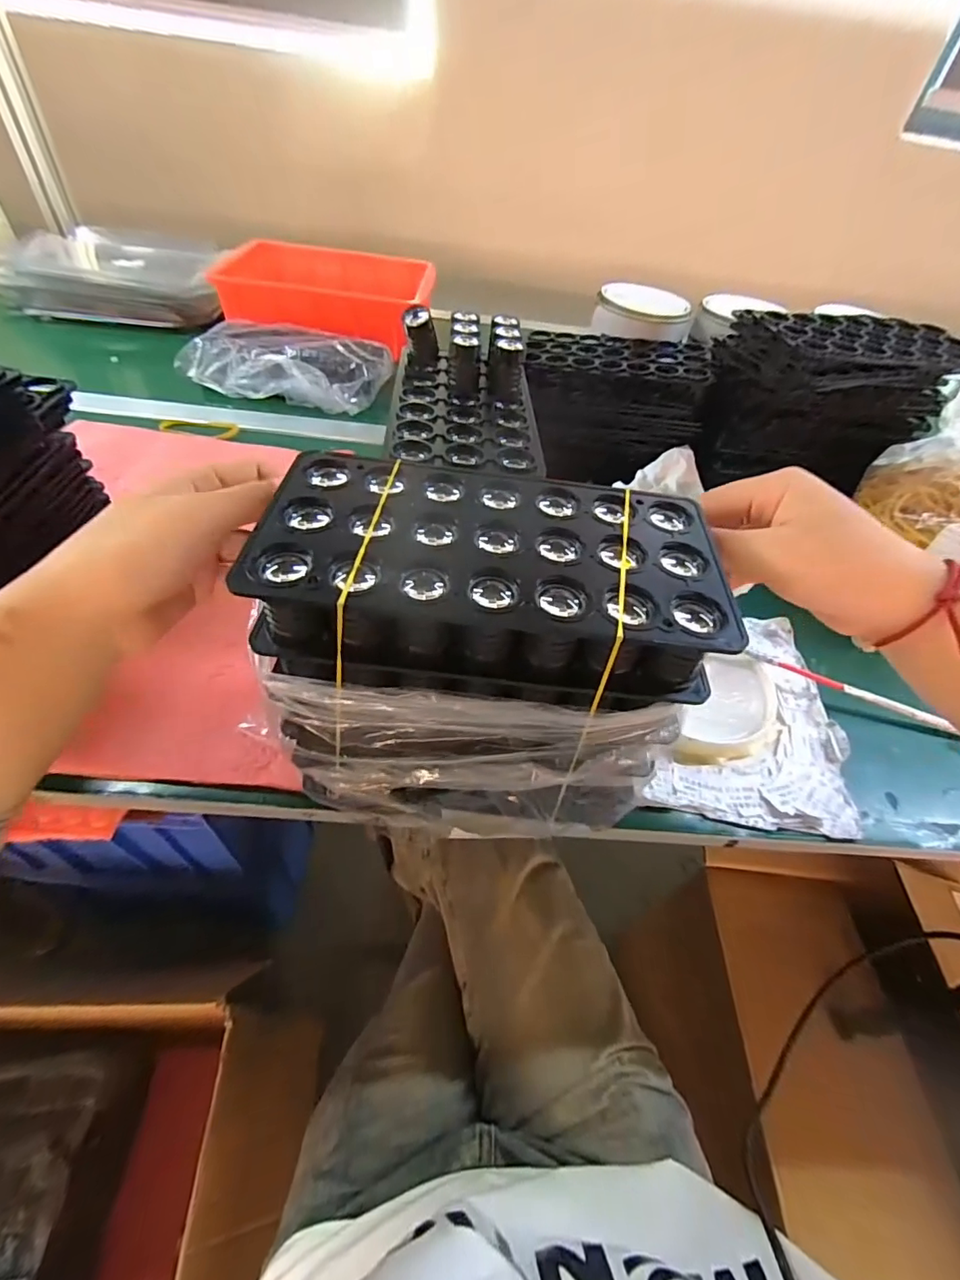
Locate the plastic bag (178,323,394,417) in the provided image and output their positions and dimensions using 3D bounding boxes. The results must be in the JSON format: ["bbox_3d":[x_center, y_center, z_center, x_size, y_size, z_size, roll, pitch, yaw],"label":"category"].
[{"bbox_3d":[-0.243,-0.342,0.640,0.255,0.059,0.145,-4,50,-10],"label":"plastic bag"}]

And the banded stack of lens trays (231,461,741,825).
[{"bbox_3d":[0.000,0.008,0.264,0.189,0.143,0.114,4,49,-4],"label":"banded stack of lens trays"}]

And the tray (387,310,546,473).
[{"bbox_3d":[-0.010,-0.179,0.357,0.098,0.035,0.169,1,49,-5],"label":"tray"}]

